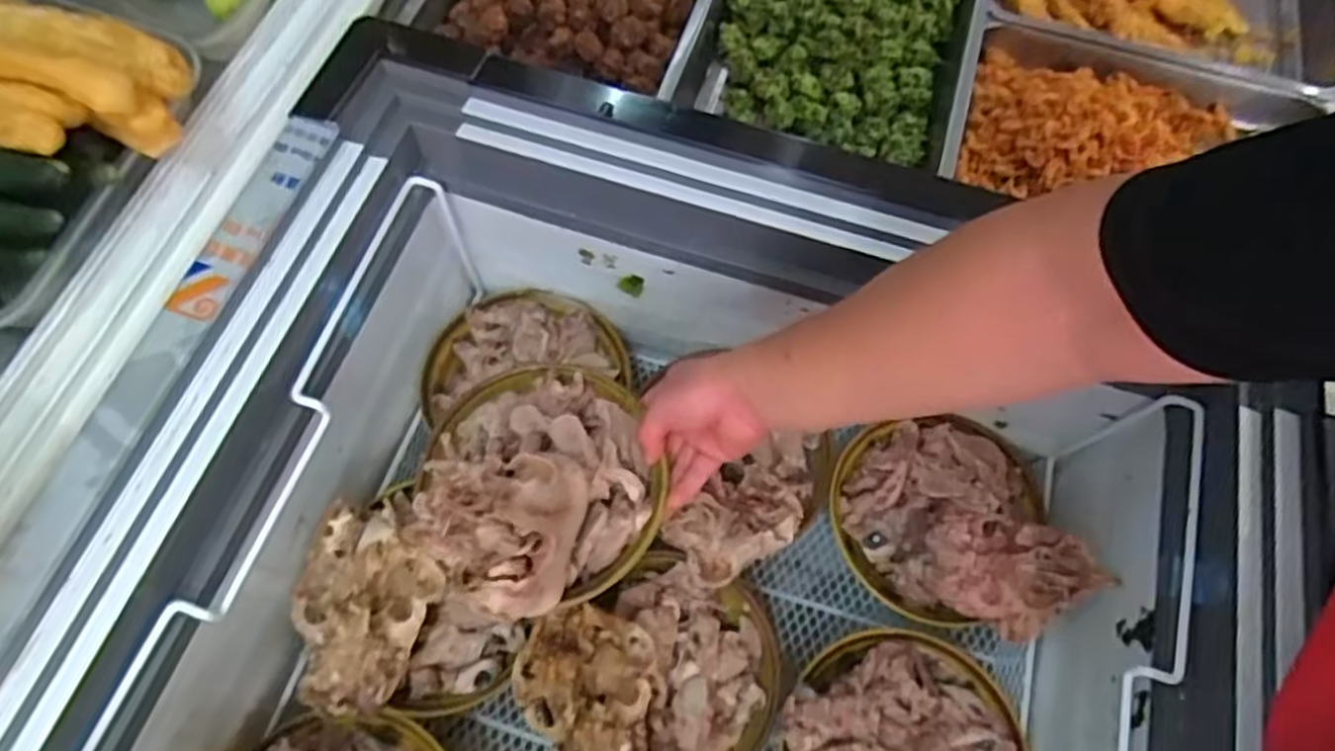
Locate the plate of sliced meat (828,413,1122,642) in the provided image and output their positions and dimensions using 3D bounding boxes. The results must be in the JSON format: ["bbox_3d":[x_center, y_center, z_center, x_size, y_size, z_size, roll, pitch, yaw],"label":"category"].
[{"bbox_3d":[0.248,0.126,0.683,0.192,0.080,0.192,0,64,-1],"label":"plate of sliced meat"}]

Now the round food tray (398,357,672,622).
[{"bbox_3d":[-0.096,0.064,0.572,0.175,0.124,0.182,0,64,-1],"label":"round food tray"}]

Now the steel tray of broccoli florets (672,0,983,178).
[{"bbox_3d":[0.168,-0.331,0.749,0.264,0.069,0.281,20,65,8],"label":"steel tray of broccoli florets"}]

